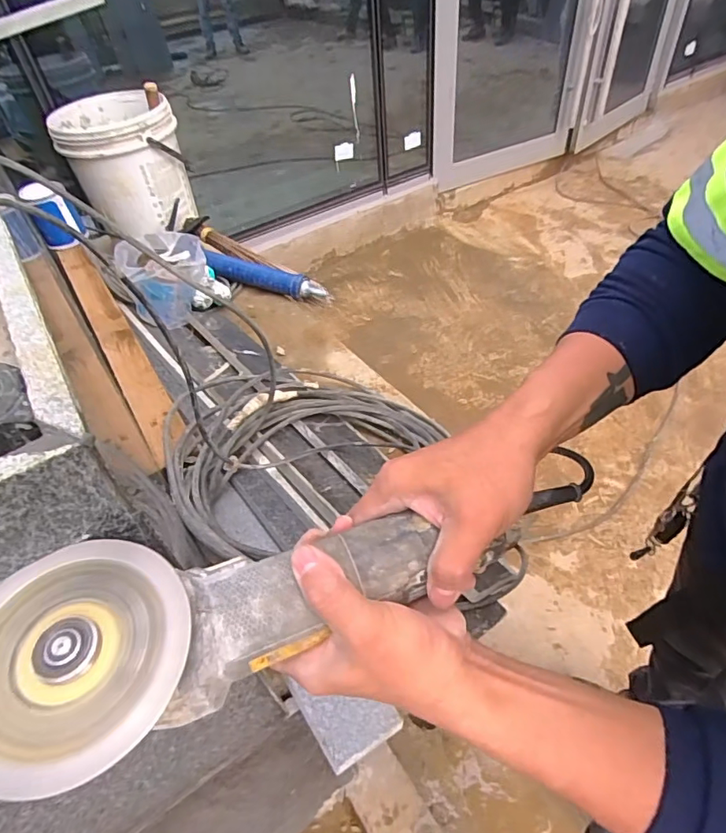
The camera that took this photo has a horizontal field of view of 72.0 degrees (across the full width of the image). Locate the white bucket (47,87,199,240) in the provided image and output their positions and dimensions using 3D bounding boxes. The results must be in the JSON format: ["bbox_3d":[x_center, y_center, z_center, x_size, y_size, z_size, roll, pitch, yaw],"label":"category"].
[{"bbox_3d":[-0.648,-0.695,1.373,0.276,0.270,0.293,-23,48,-15],"label":"white bucket"}]

